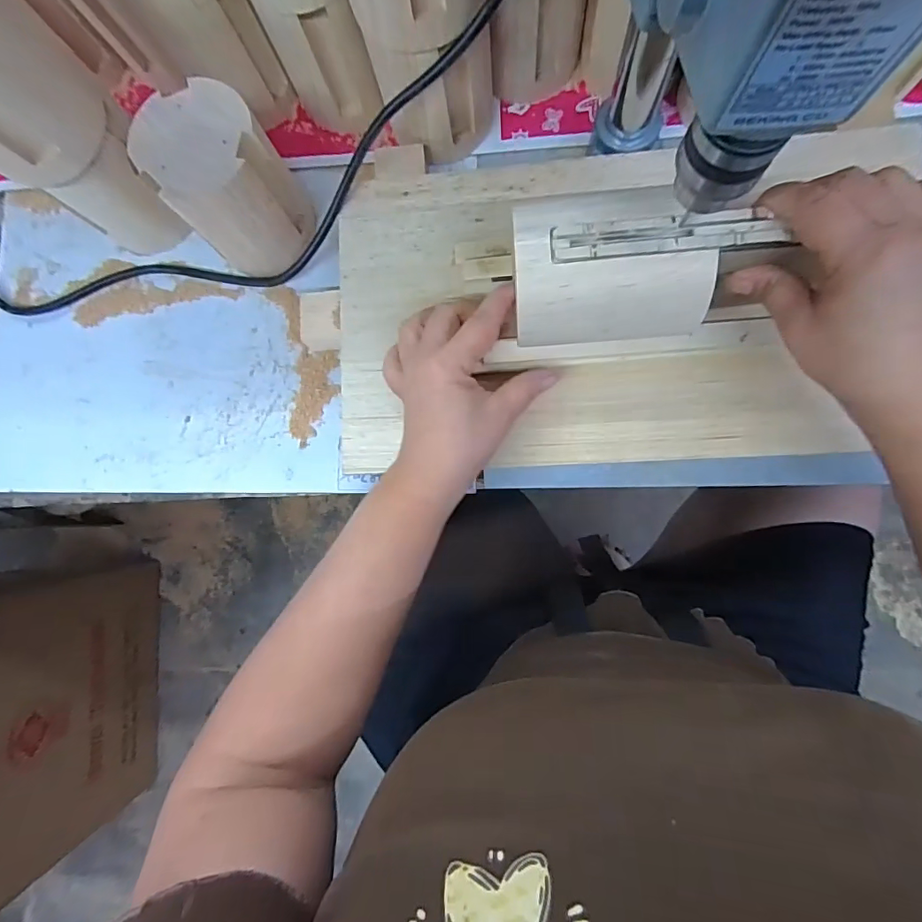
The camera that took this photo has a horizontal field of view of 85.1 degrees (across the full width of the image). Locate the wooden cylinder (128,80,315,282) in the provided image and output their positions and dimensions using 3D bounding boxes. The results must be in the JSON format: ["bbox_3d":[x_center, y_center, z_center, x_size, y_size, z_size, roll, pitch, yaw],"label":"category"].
[{"bbox_3d":[-0.154,-0.185,0.347,0.074,0.099,0.075,0,85,6],"label":"wooden cylinder"}]

